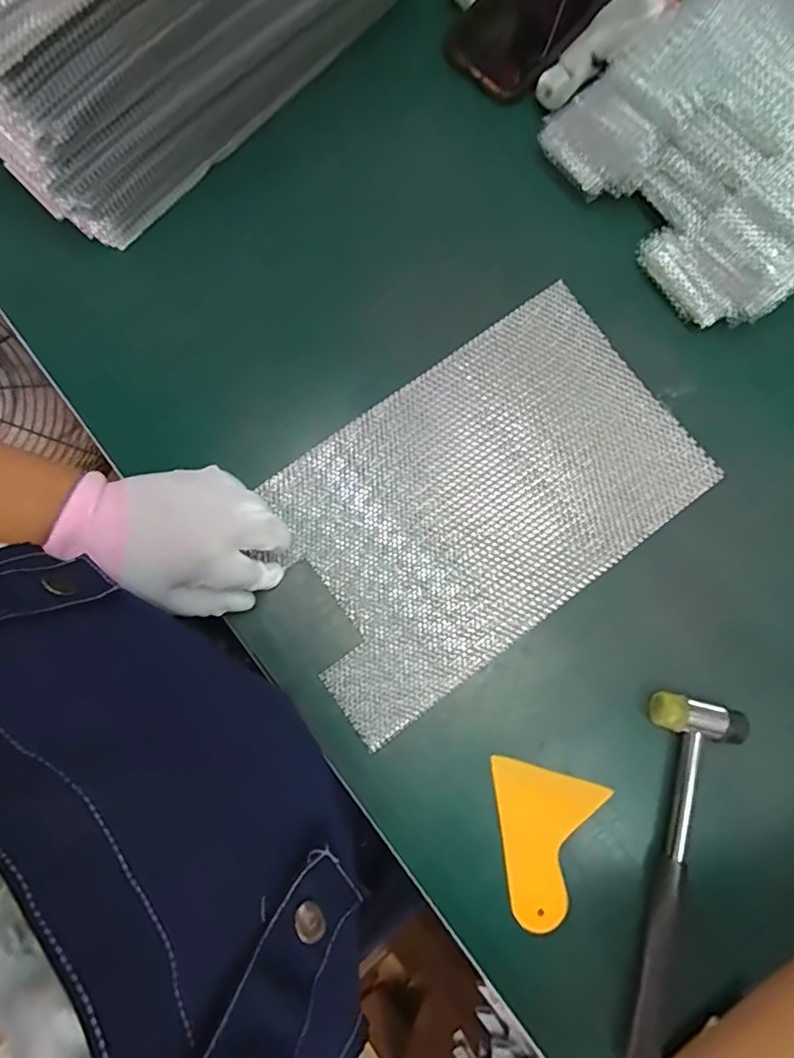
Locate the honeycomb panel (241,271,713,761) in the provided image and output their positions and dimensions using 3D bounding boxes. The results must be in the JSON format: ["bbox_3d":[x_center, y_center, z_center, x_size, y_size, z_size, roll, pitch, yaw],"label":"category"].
[{"bbox_3d":[0.059,-0.025,0.420,0.324,0.011,0.200,-36,80,-7],"label":"honeycomb panel"}]

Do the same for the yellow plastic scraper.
[{"bbox_3d":[0.094,0.217,0.383,0.076,0.004,0.098,17,81,0],"label":"yellow plastic scraper"}]

